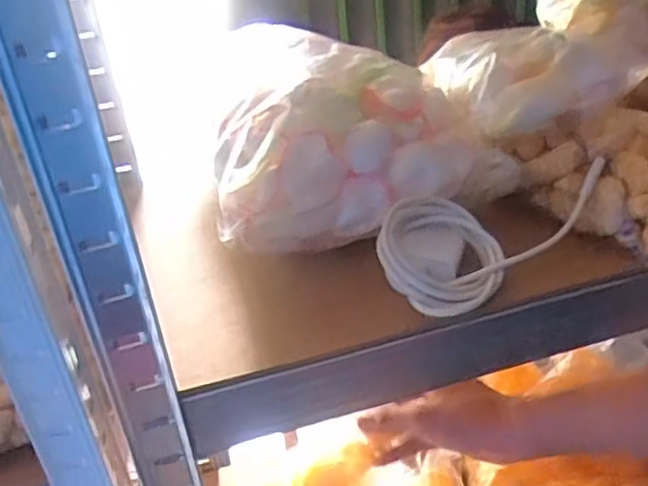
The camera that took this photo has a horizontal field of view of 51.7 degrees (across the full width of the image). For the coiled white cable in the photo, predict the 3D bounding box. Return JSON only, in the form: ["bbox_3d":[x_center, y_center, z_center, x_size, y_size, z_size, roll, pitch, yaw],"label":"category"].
[{"bbox_3d":[0.109,-0.011,0.441,0.166,0.042,0.076,-24,36,-27],"label":"coiled white cable"}]

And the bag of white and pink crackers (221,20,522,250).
[{"bbox_3d":[0.005,-0.091,0.505,0.205,0.087,0.193,-15,32,-14],"label":"bag of white and pink crackers"}]

